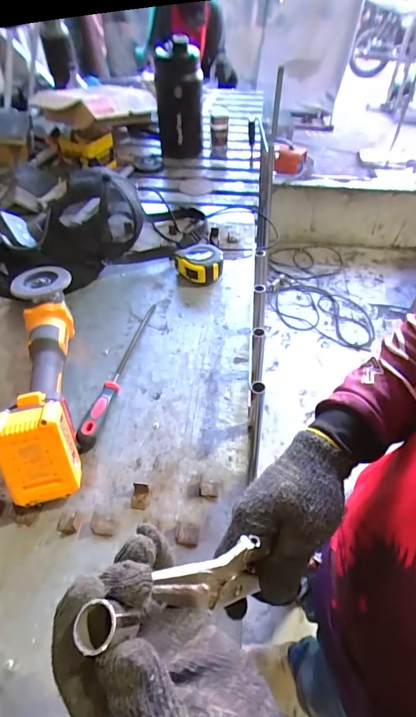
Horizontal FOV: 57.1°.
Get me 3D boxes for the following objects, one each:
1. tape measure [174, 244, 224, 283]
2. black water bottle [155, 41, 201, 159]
[{"bbox_3d":[-0.018,-0.185,0.758,0.093,0.053,0.071,0,50,-2],"label":"tape measure"},{"bbox_3d":[-0.085,-0.747,1.135,0.127,0.280,0.157,-2,50,-3],"label":"black water bottle"}]

